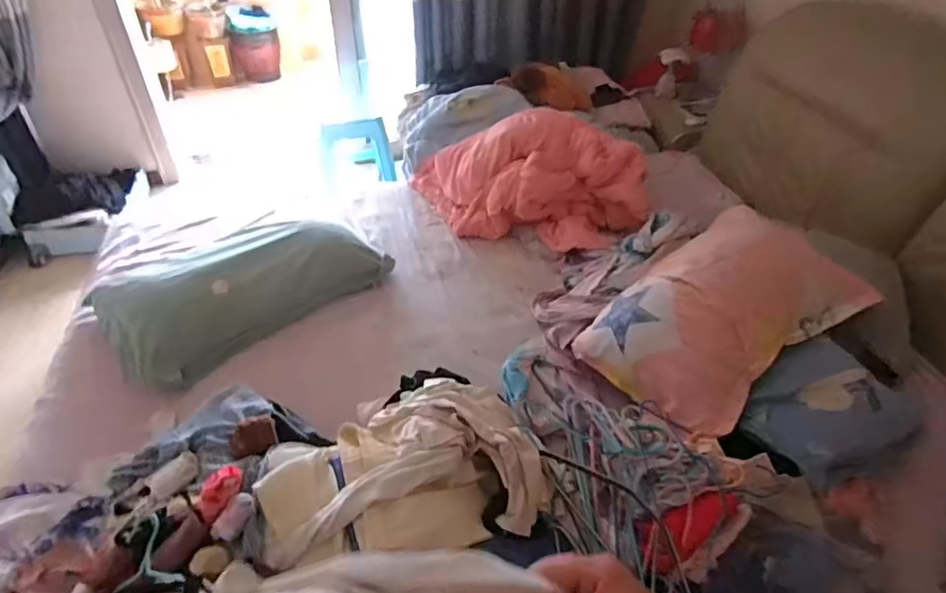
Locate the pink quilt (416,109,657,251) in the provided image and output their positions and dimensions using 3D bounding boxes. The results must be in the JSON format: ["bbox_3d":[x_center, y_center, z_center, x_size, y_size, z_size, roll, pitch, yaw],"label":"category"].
[{"bbox_3d":[0.158,-0.401,1.883,0.469,0.292,0.716,-24,48,-26],"label":"pink quilt"}]

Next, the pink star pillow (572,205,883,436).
[{"bbox_3d":[0.597,0.002,1.347,0.607,0.176,0.370,-28,49,-28],"label":"pink star pillow"}]

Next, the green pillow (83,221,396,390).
[{"bbox_3d":[-0.601,-0.045,1.535,0.664,0.177,0.328,-32,51,-31],"label":"green pillow"}]

